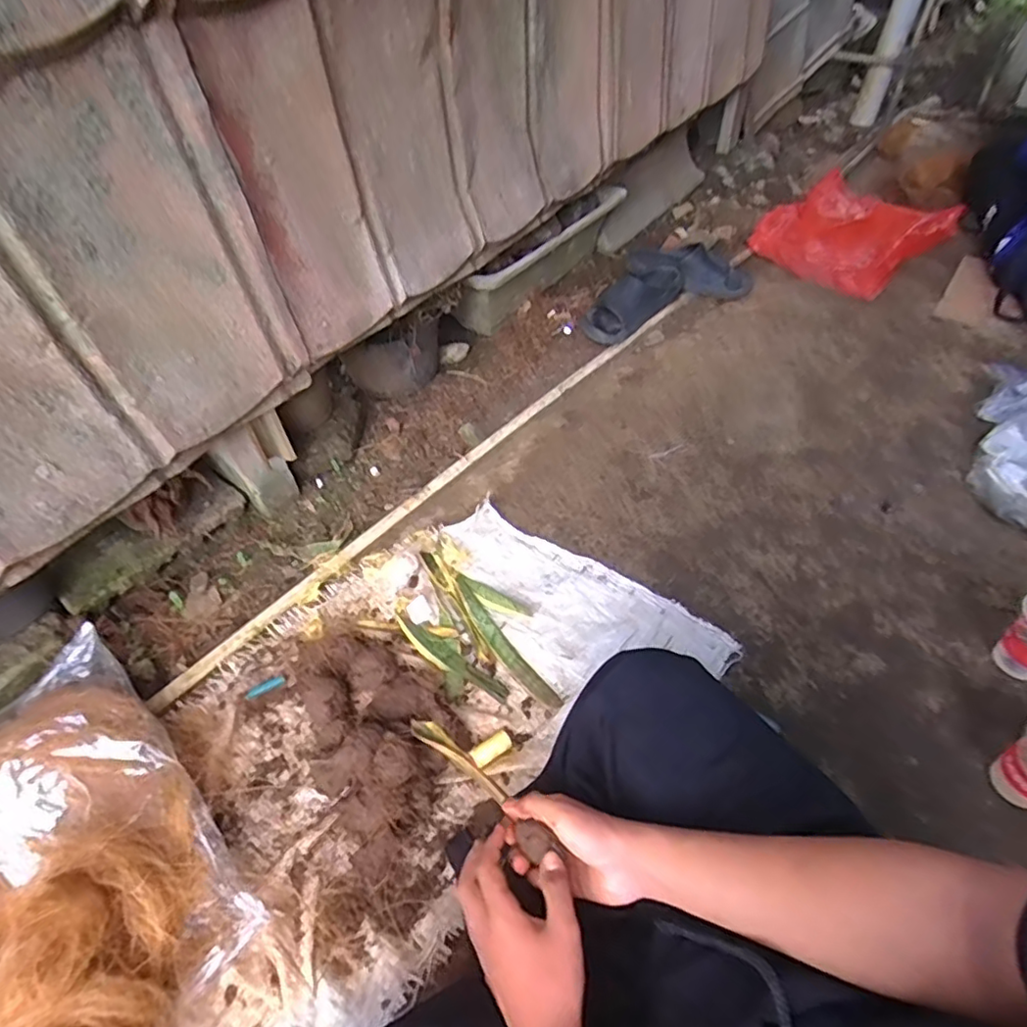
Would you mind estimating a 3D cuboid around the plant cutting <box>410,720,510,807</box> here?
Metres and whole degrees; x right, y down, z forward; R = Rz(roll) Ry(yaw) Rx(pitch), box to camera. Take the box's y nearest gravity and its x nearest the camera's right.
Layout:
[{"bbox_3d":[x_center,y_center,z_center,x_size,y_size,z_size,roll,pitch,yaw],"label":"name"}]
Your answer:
[{"bbox_3d":[-0.056,0.242,0.596,0.132,0.013,0.022,24,52,38],"label":"plant cutting"}]

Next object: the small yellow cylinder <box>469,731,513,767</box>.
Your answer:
[{"bbox_3d":[-0.028,0.298,0.757,0.052,0.022,0.026,-25,53,-20],"label":"small yellow cylinder"}]

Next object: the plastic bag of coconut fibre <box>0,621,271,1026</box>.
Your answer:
[{"bbox_3d":[-0.493,0.371,0.626,0.293,0.139,0.532,-34,56,-26],"label":"plastic bag of coconut fibre"}]

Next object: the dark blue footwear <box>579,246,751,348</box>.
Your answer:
[{"bbox_3d":[0.362,-0.542,1.435,0.502,0.101,0.184,-25,54,-19],"label":"dark blue footwear"}]

